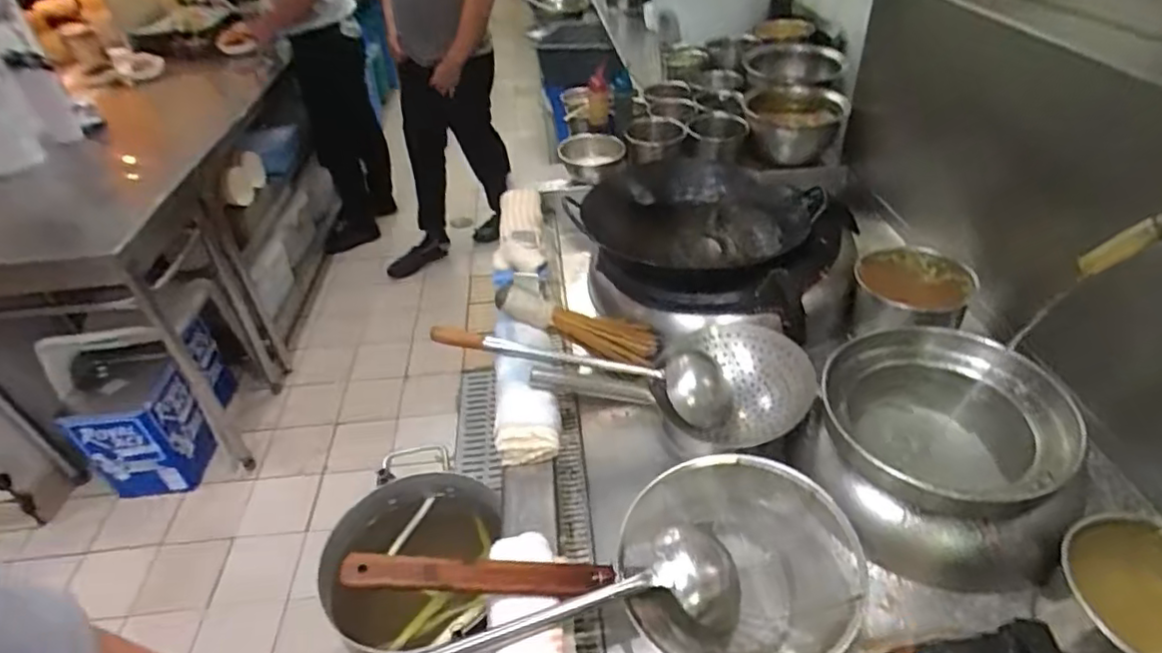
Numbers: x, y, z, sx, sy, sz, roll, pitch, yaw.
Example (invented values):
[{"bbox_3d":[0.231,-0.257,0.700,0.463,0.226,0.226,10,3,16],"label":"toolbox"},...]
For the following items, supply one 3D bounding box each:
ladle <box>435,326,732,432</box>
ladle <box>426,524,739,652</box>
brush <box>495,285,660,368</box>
[{"bbox_3d":[0.002,0.062,1.044,0.490,0.113,0.114,7,40,14],"label":"ladle"},{"bbox_3d":[-0.039,0.333,0.731,0.476,0.079,0.104,-12,40,-9],"label":"ladle"},{"bbox_3d":[-0.007,-0.004,1.114,0.292,0.053,0.087,20,40,-6],"label":"brush"}]

